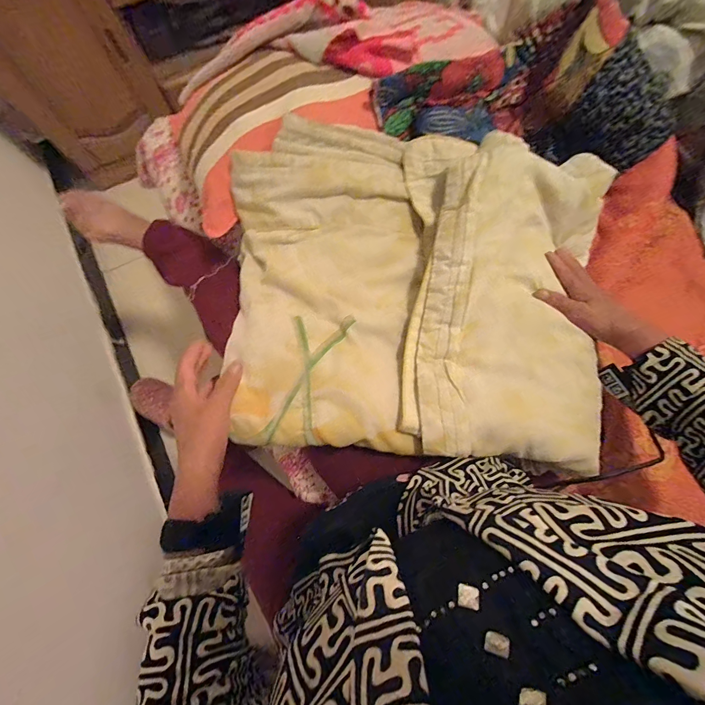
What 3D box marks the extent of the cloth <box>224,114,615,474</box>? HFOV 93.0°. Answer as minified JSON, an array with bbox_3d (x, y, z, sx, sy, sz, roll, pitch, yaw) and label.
[{"bbox_3d":[0.090,-0.092,0.454,0.503,0.074,0.438,5,78,0],"label":"cloth"}]

